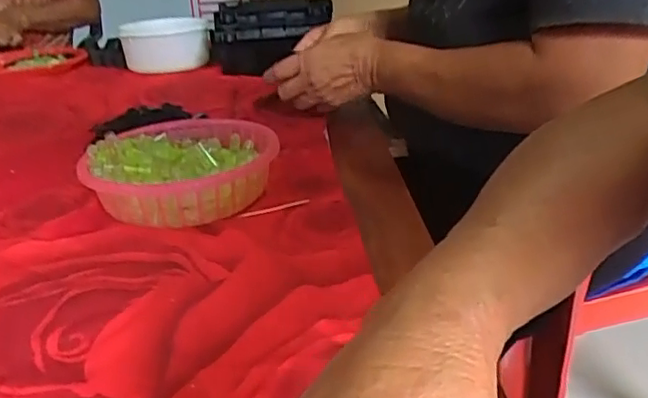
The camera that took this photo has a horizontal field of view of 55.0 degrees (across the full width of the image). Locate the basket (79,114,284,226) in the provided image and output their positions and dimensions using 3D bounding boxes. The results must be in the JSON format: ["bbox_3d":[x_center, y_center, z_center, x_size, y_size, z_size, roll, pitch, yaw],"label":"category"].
[{"bbox_3d":[-0.122,-0.026,0.549,0.145,0.054,0.157,-2,24,1],"label":"basket"}]

